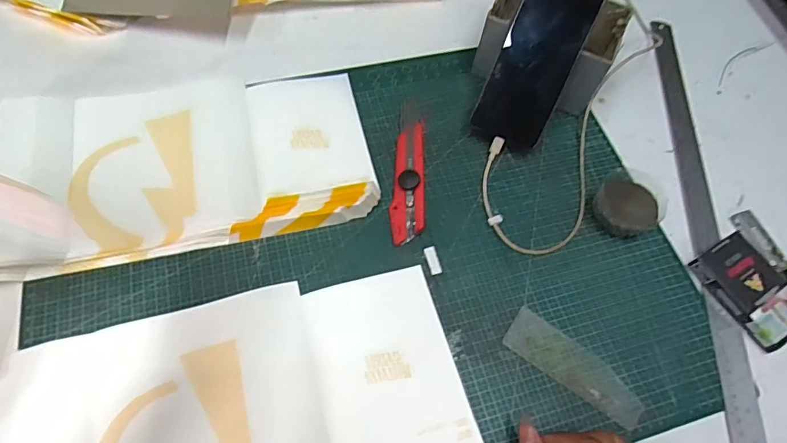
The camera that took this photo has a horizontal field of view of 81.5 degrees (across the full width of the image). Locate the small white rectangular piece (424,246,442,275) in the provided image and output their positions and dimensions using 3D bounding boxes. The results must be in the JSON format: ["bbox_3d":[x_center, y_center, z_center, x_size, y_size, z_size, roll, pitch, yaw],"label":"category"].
[{"bbox_3d":[0.037,0.036,0.427,0.011,0.004,0.028,-11,63,-10],"label":"small white rectangular piece"}]

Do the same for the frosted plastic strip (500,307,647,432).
[{"bbox_3d":[0.154,0.124,0.388,0.120,0.004,0.039,35,65,14],"label":"frosted plastic strip"}]

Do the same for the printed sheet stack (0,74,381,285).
[{"bbox_3d":[-0.215,-0.061,0.440,0.371,0.031,0.188,-10,63,-9],"label":"printed sheet stack"}]

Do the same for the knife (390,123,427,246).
[{"bbox_3d":[0.016,-0.041,0.456,0.032,0.018,0.134,4,61,-2],"label":"knife"}]

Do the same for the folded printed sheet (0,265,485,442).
[{"bbox_3d":[-0.119,0.147,0.356,0.347,0.007,0.177,-9,63,-9],"label":"folded printed sheet"}]

